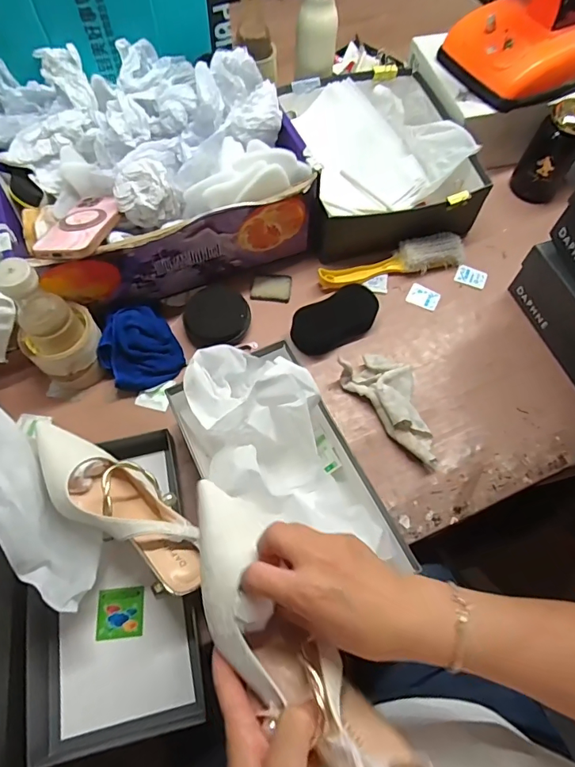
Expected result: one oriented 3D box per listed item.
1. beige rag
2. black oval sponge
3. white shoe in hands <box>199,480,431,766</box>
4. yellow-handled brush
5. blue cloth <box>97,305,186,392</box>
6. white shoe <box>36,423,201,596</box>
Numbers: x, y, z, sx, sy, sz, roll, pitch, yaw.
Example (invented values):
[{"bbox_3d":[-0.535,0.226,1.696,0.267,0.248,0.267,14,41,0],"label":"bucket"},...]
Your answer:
[{"bbox_3d":[0.148,0.022,0.595,0.079,0.027,0.165,-35,70,-16],"label":"beige rag"},{"bbox_3d":[0.068,-0.091,0.649,0.123,0.042,0.060,-24,68,-12],"label":"black oval sponge"},{"bbox_3d":[-0.005,0.188,0.335,0.074,0.065,0.249,-33,66,-16],"label":"white shoe in hands"},{"bbox_3d":[0.157,-0.186,0.700,0.227,0.031,0.053,-13,66,-7],"label":"yellow-handled brush"},{"bbox_3d":[-0.200,-0.049,0.614,0.101,0.050,0.103,-27,68,-13],"label":"blue cloth"},{"bbox_3d":[-0.188,0.125,0.496,0.244,0.070,0.079,33,68,13],"label":"white shoe"}]

